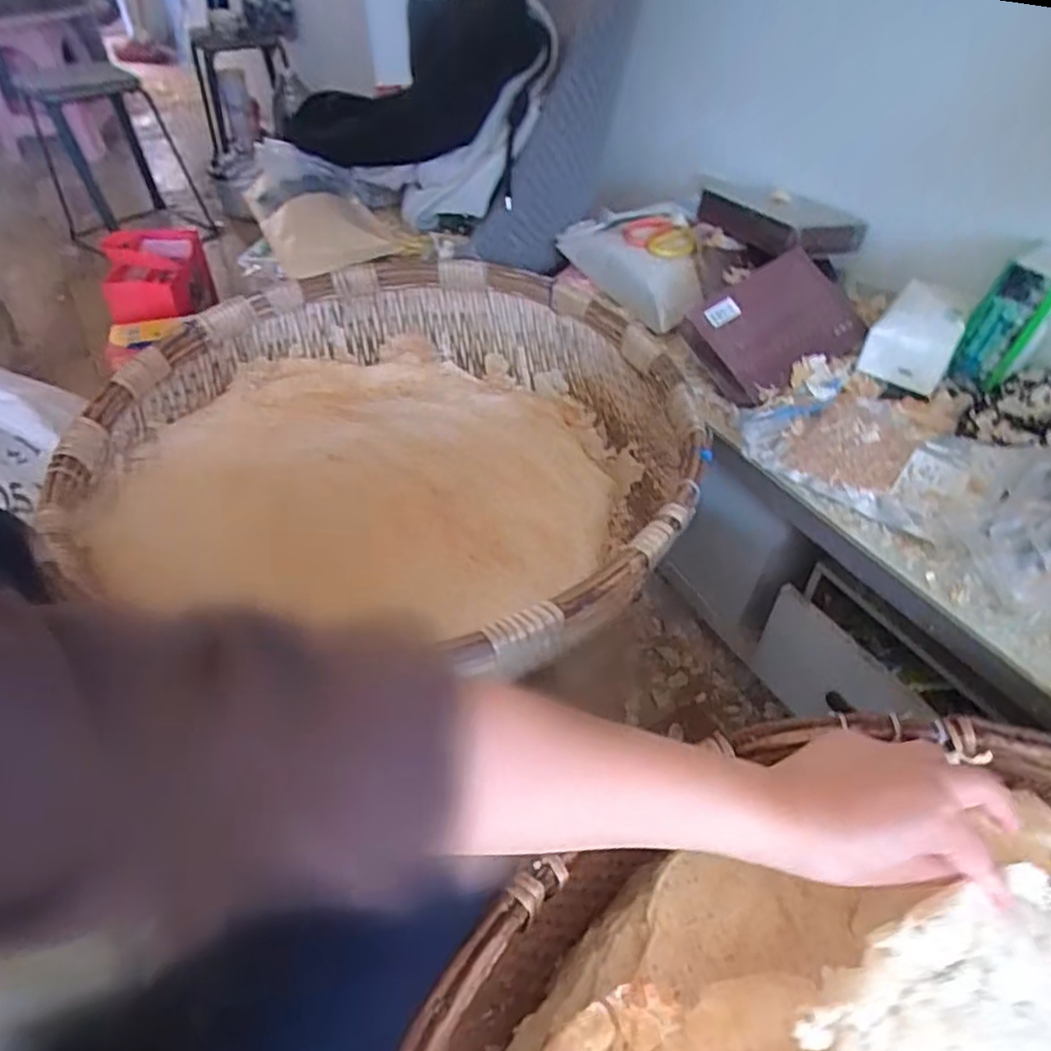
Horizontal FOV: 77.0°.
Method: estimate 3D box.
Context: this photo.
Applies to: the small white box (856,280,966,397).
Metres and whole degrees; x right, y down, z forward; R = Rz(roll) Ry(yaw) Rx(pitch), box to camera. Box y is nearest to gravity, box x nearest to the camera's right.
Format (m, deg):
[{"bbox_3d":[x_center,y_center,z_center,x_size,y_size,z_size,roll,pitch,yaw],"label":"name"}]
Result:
[{"bbox_3d":[0.458,-0.224,0.778,0.087,0.083,0.123,24,50,22],"label":"small white box"}]

